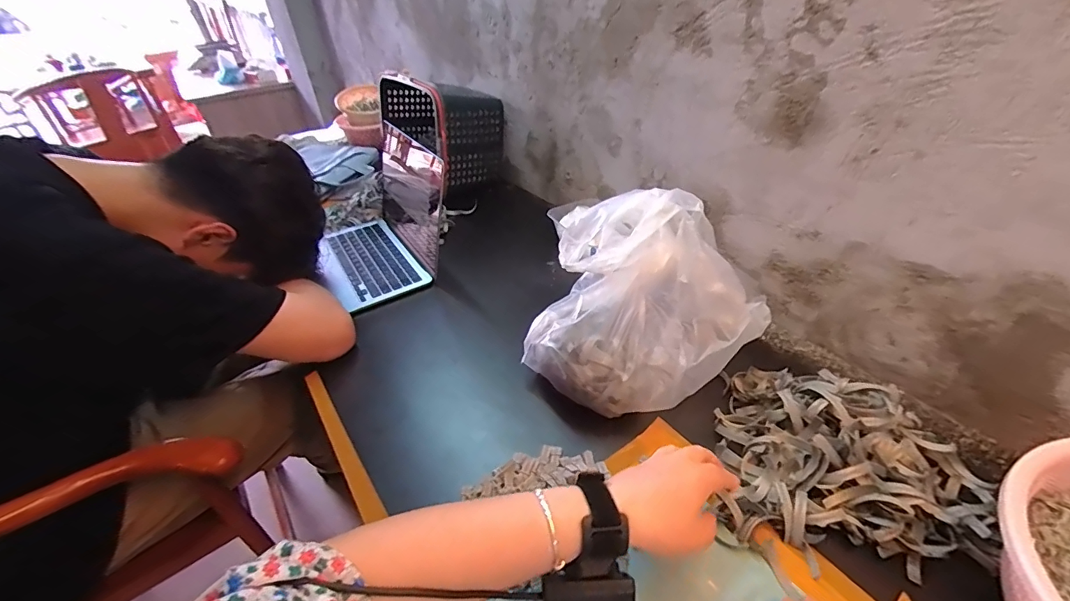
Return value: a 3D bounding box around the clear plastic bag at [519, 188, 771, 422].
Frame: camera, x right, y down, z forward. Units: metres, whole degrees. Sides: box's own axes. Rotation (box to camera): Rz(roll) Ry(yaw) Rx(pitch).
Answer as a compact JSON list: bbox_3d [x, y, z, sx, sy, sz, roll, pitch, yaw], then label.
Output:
[{"bbox_3d":[0.127,-0.010,0.568,0.278,0.180,0.226,-22,41,-21],"label":"clear plastic bag"}]

